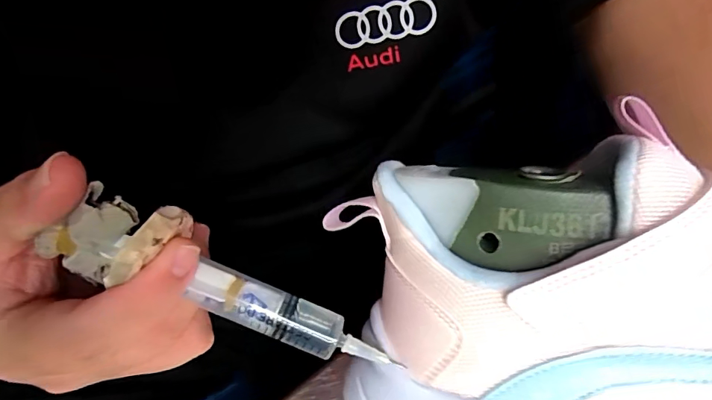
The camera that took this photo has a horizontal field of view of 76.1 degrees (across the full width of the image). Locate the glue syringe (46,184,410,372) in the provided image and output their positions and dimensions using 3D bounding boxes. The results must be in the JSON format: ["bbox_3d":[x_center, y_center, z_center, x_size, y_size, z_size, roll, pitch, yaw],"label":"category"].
[{"bbox_3d":[-0.044,0.031,0.158,0.120,0.033,0.023,27,54,-11],"label":"glue syringe"}]

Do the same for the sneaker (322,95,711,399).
[{"bbox_3d":[0.109,0.047,0.173,0.217,0.085,0.124,5,89,20],"label":"sneaker"}]

